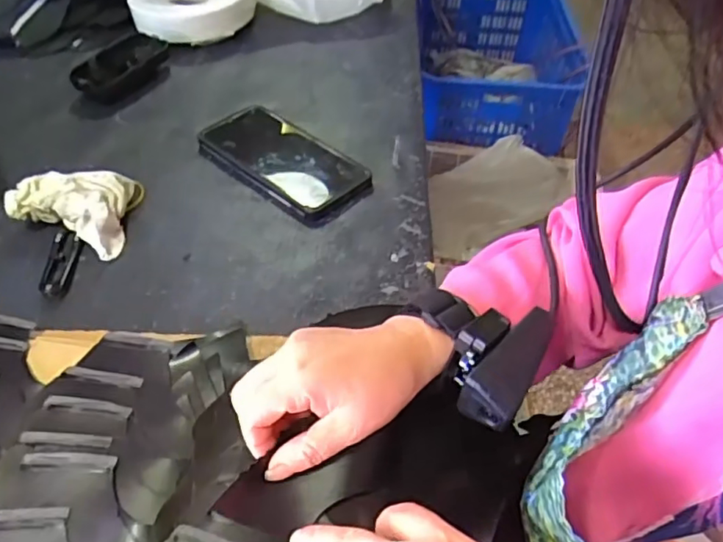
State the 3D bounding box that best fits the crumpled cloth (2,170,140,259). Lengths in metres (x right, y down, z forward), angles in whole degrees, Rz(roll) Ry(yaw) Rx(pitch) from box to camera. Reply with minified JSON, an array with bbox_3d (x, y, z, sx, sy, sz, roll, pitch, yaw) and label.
[{"bbox_3d":[-0.233,-0.052,0.467,0.087,0.039,0.079,1,49,0],"label":"crumpled cloth"}]

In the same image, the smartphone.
[{"bbox_3d":[-0.071,-0.102,0.535,0.168,0.013,0.087,37,58,27],"label":"smartphone"}]

